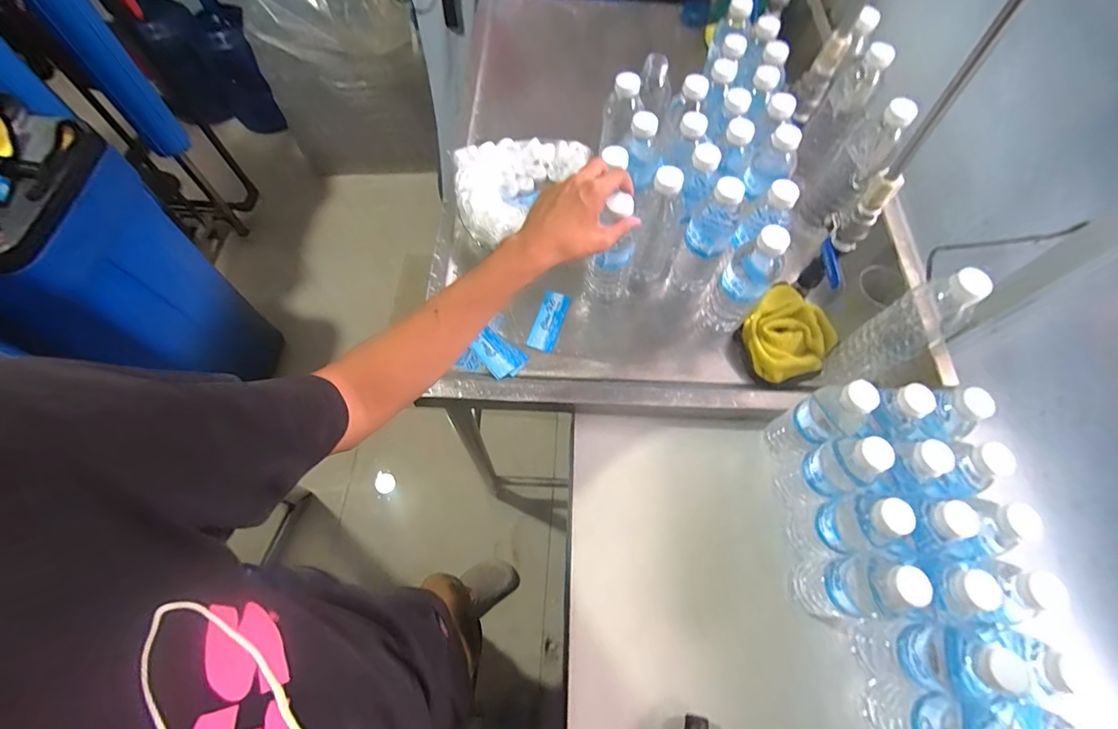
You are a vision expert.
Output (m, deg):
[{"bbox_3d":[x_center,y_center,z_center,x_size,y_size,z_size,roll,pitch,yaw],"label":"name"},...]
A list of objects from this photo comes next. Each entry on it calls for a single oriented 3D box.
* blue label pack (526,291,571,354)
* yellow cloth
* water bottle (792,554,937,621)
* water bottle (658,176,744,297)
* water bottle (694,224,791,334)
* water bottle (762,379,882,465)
[{"bbox_3d":[-0.014,-0.059,0.639,0.036,0.010,0.092,17,66,5],"label":"blue label pack"},{"bbox_3d":[0.296,-0.037,0.624,0.111,0.042,0.121,-24,69,-14],"label":"yellow cloth"},{"bbox_3d":[0.298,0.225,0.473,0.070,0.172,0.062,1,65,-3],"label":"water bottle"},{"bbox_3d":[0.184,-0.152,0.600,0.058,0.175,0.063,33,68,11],"label":"water bottle"},{"bbox_3d":[0.222,-0.096,0.575,0.059,0.175,0.061,33,68,11],"label":"water bottle"},{"bbox_3d":[0.293,0.071,0.548,0.054,0.179,0.054,-22,69,-13],"label":"water bottle"}]

